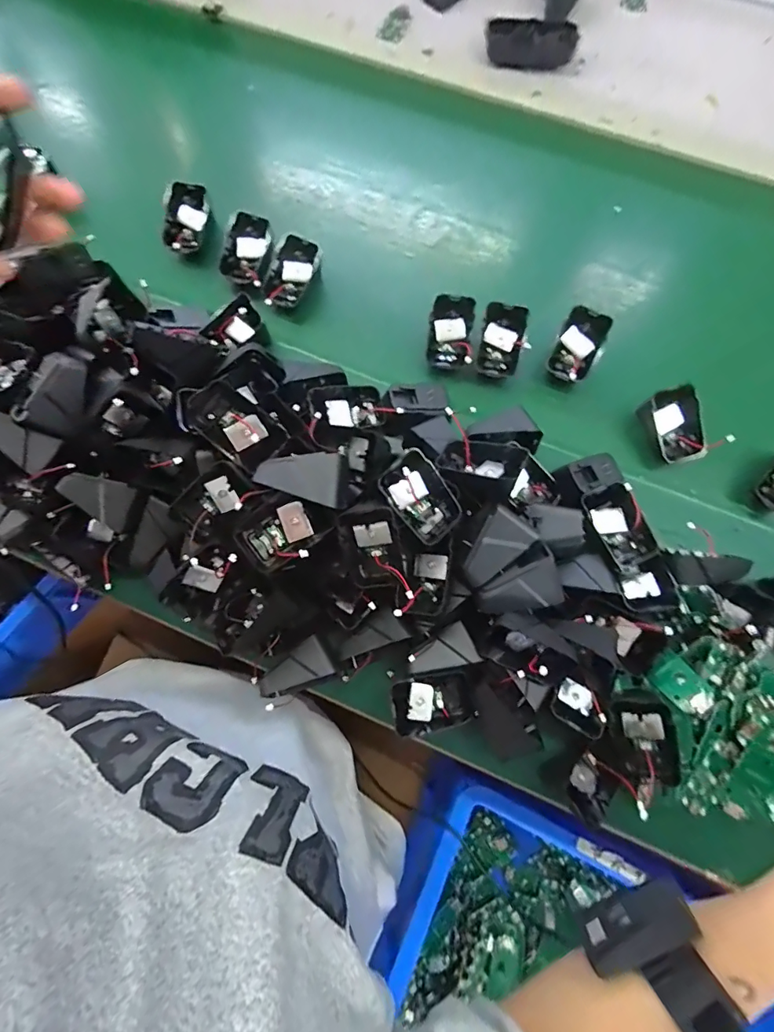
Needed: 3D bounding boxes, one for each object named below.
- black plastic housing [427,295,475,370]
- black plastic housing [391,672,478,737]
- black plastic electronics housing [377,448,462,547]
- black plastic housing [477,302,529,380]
[{"bbox_3d":[0.063,-0.182,0.455,0.049,0.041,0.065,3,77,2],"label":"black plastic housing"},{"bbox_3d":[0.038,0.156,0.379,0.066,0.023,0.042,-9,77,-1],"label":"black plastic housing"},{"bbox_3d":[0.028,-0.014,0.349,0.041,0.029,0.070,-37,110,10],"label":"black plastic electronics housing"},{"bbox_3d":[0.114,-0.174,0.452,0.039,0.032,0.061,12,77,4],"label":"black plastic housing"}]

